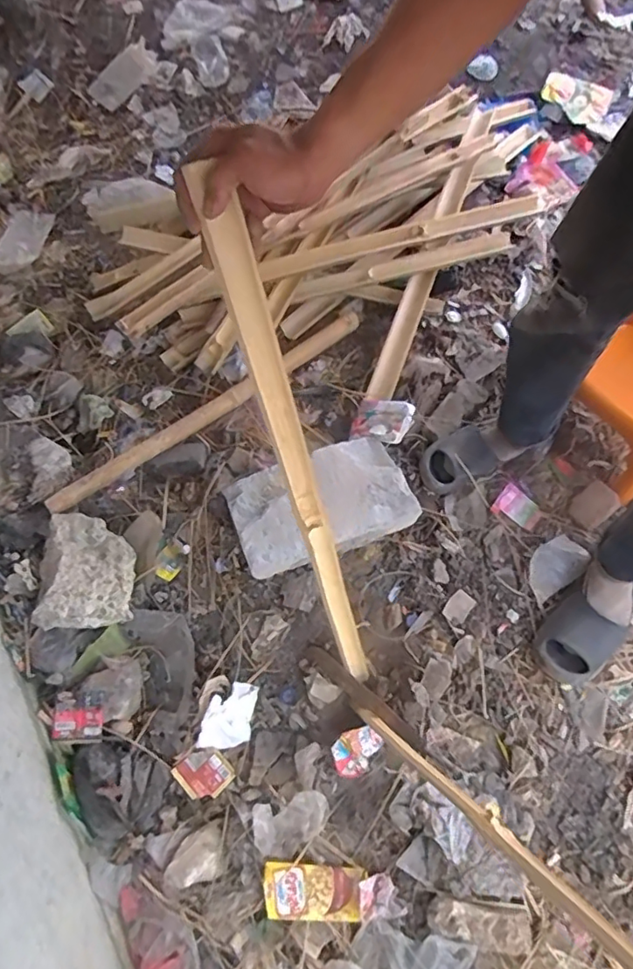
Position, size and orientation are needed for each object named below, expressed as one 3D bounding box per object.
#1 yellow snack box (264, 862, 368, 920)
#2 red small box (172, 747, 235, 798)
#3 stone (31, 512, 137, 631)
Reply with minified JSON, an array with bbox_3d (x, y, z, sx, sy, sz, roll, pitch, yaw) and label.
[{"bbox_3d":[-0.004,0.673,0.911,0.165,0.038,0.087,1,68,1],"label":"yellow snack box"},{"bbox_3d":[-0.201,0.516,0.988,0.079,0.016,0.088,-42,73,-14],"label":"red small box"},{"bbox_3d":[-0.453,0.167,1.080,0.193,0.093,0.221,-2,70,1],"label":"stone"}]

